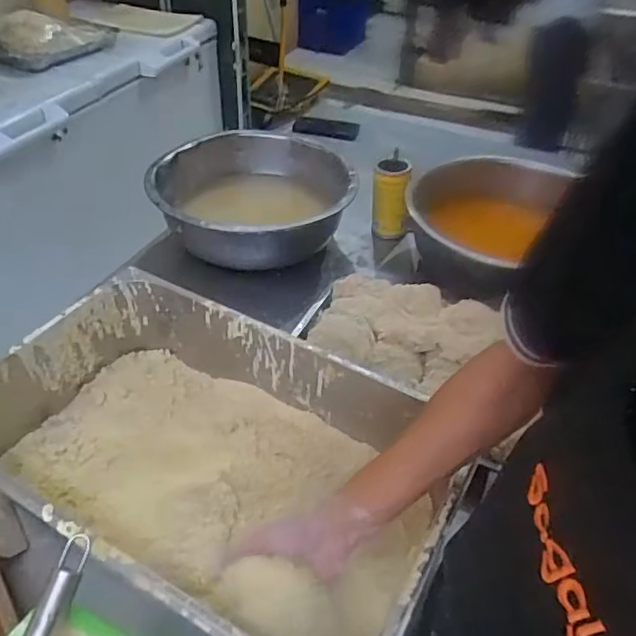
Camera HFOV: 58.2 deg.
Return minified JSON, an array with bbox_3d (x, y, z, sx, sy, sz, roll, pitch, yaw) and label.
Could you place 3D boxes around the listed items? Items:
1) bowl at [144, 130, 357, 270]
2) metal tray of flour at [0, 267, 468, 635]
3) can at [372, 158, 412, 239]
[{"bbox_3d":[-0.119,-0.216,1.074,0.350,0.130,0.365,2,42,-2],"label":"bowl"},{"bbox_3d":[-0.109,0.150,0.636,0.503,0.128,0.317,25,46,22],"label":"metal tray of flour"},{"bbox_3d":[0.141,-0.227,1.114,0.074,0.148,0.065,8,42,4],"label":"can"}]

